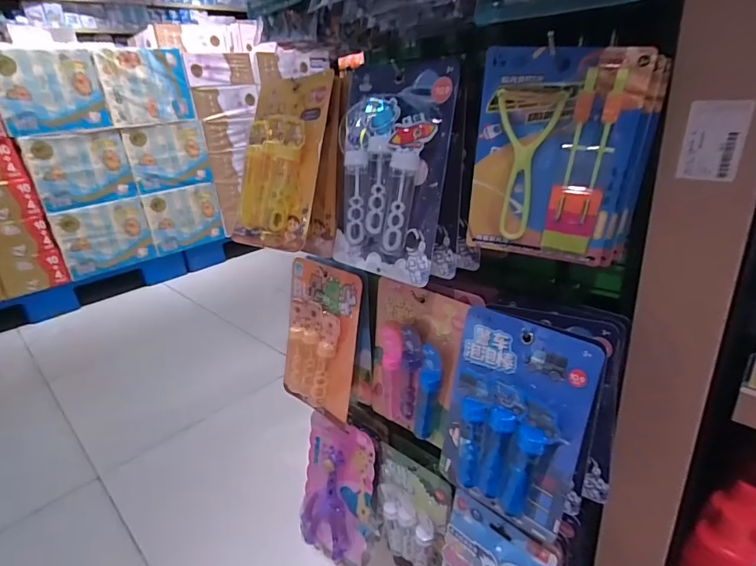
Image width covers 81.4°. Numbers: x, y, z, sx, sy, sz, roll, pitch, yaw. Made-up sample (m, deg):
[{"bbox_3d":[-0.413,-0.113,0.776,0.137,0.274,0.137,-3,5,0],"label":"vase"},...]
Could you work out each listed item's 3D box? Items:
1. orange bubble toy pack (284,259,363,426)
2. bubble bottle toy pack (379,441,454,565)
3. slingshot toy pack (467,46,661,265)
[{"bbox_3d":[-0.088,0.079,0.626,0.142,0.204,0.020,14,10,36],"label":"orange bubble toy pack"},{"bbox_3d":[0.050,0.351,0.654,0.042,0.194,0.132,-21,28,-33],"label":"bubble bottle toy pack"},{"bbox_3d":[0.152,-0.107,0.388,0.131,0.174,0.028,13,30,24],"label":"slingshot toy pack"}]

